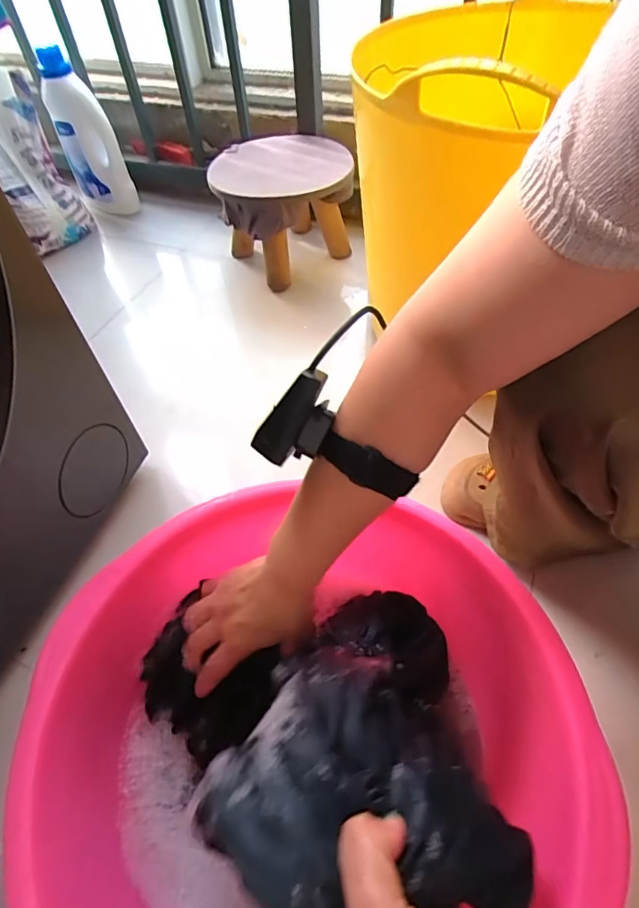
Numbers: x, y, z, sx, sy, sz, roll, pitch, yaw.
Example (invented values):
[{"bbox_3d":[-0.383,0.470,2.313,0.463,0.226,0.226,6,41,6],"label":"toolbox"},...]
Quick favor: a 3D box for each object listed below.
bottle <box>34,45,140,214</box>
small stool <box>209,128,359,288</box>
[{"bbox_3d":[-0.507,-0.696,1.031,0.112,0.297,0.113,-22,54,-14],"label":"bottle"},{"bbox_3d":[-0.064,-0.463,0.898,0.245,0.175,0.233,-2,52,1],"label":"small stool"}]

